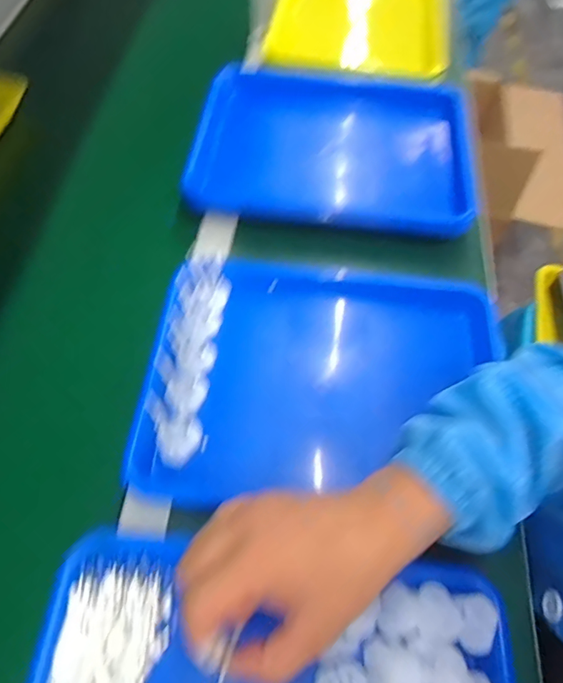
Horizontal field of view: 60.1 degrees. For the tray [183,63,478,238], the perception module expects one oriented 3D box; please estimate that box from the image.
[{"bbox_3d":[0.069,-0.256,0.611,0.332,0.048,0.258,7,60,3],"label":"tray"}]

